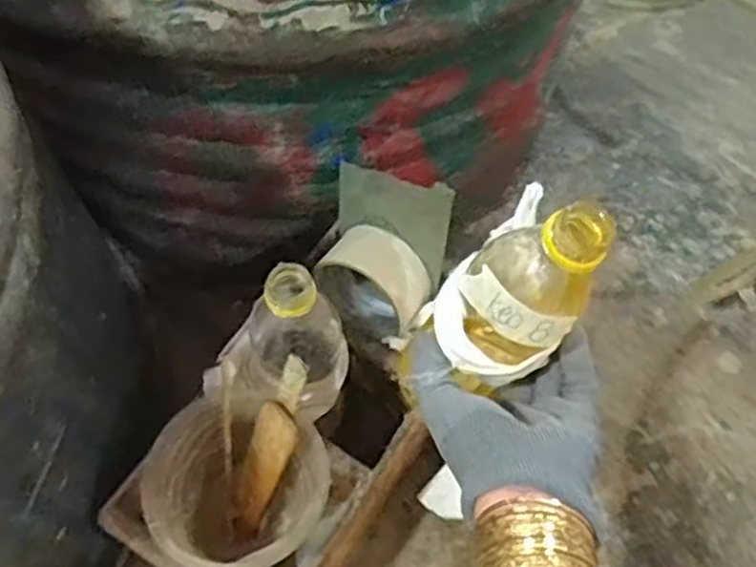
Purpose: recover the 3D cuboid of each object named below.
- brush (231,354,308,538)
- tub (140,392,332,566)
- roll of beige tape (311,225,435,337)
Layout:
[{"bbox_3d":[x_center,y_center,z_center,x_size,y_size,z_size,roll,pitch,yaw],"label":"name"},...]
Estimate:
[{"bbox_3d":[-0.074,0.117,0.506,0.030,0.166,0.015,33,33,18],"label":"brush"},{"bbox_3d":[-0.089,0.145,0.512,0.106,0.105,0.105,0,60,1],"label":"tub"},{"bbox_3d":[-0.003,0.001,0.599,0.091,0.089,0.058,34,66,19],"label":"roll of beige tape"}]

